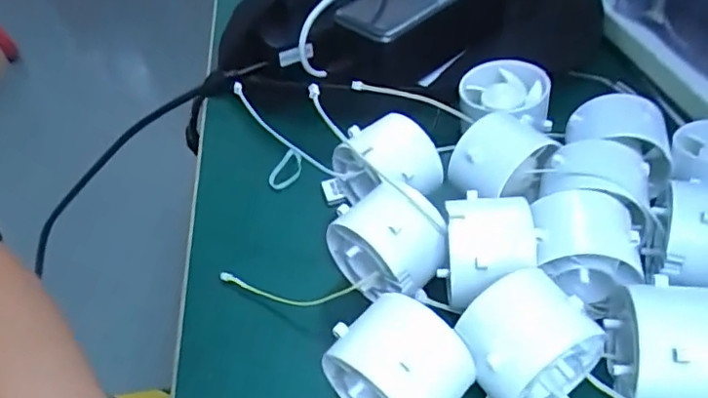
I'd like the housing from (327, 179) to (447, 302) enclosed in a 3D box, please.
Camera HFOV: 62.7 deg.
[{"bbox_3d":[0.016,0.021,0.270,0.038,0.047,0.048,-31,49,-22],"label":"housing"}]

